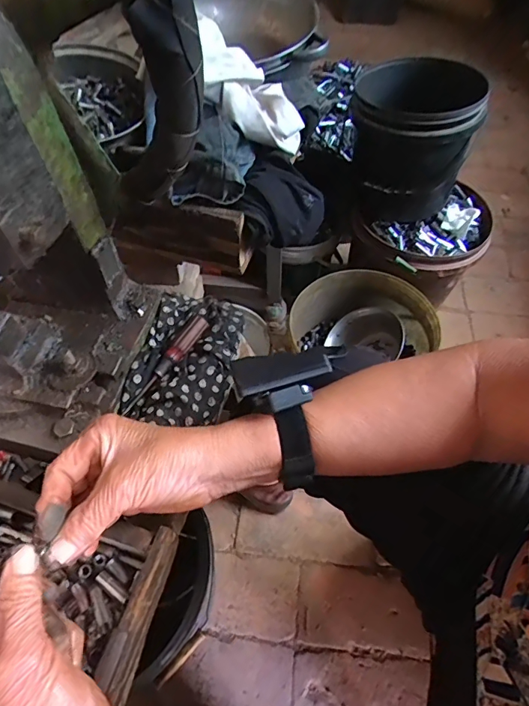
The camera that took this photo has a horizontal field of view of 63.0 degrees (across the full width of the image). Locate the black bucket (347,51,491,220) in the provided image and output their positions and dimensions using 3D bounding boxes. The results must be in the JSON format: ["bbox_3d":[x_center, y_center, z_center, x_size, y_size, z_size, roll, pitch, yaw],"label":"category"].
[{"bbox_3d":[0.266,-0.399,0.785,0.197,0.210,0.240,18,58,12],"label":"black bucket"}]

